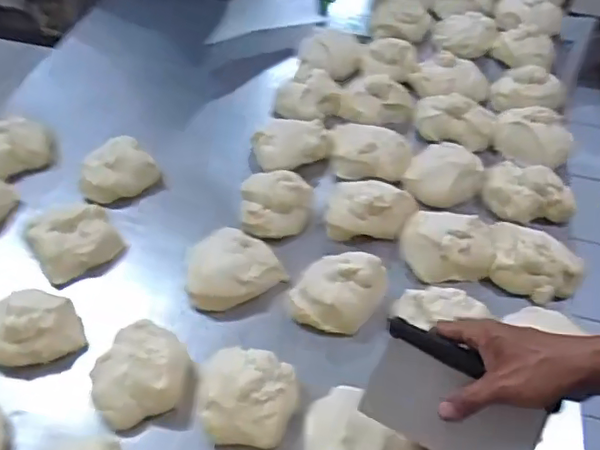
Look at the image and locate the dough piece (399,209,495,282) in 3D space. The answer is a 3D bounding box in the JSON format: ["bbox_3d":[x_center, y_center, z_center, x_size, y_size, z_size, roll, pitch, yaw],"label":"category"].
[{"bbox_3d":[0.185,0.021,0.741,0.109,0.042,0.090,-4,50,-5],"label":"dough piece"}]

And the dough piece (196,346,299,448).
[{"bbox_3d":[-0.055,0.177,0.607,0.102,0.040,0.096,8,50,6],"label":"dough piece"}]

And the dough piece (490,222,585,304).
[{"bbox_3d":[0.292,0.047,0.723,0.115,0.045,0.079,16,51,12],"label":"dough piece"}]

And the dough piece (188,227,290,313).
[{"bbox_3d":[-0.087,0.054,0.720,0.119,0.045,0.090,-21,53,-17],"label":"dough piece"}]

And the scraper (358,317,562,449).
[{"bbox_3d":[0.139,0.161,0.526,0.149,0.025,0.098,23,89,14],"label":"scraper"}]

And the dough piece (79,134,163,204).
[{"bbox_3d":[-0.263,-0.080,0.825,0.106,0.044,0.087,-25,55,-21],"label":"dough piece"}]

